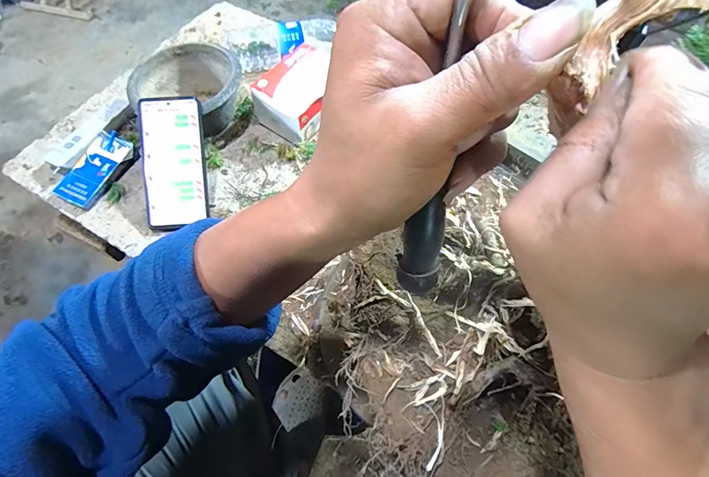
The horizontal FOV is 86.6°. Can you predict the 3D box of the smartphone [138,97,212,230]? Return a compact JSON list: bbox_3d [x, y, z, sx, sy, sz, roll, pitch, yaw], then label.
[{"bbox_3d":[-0.232,-0.098,0.487,0.080,0.016,0.164,-4,97,-4],"label":"smartphone"}]

